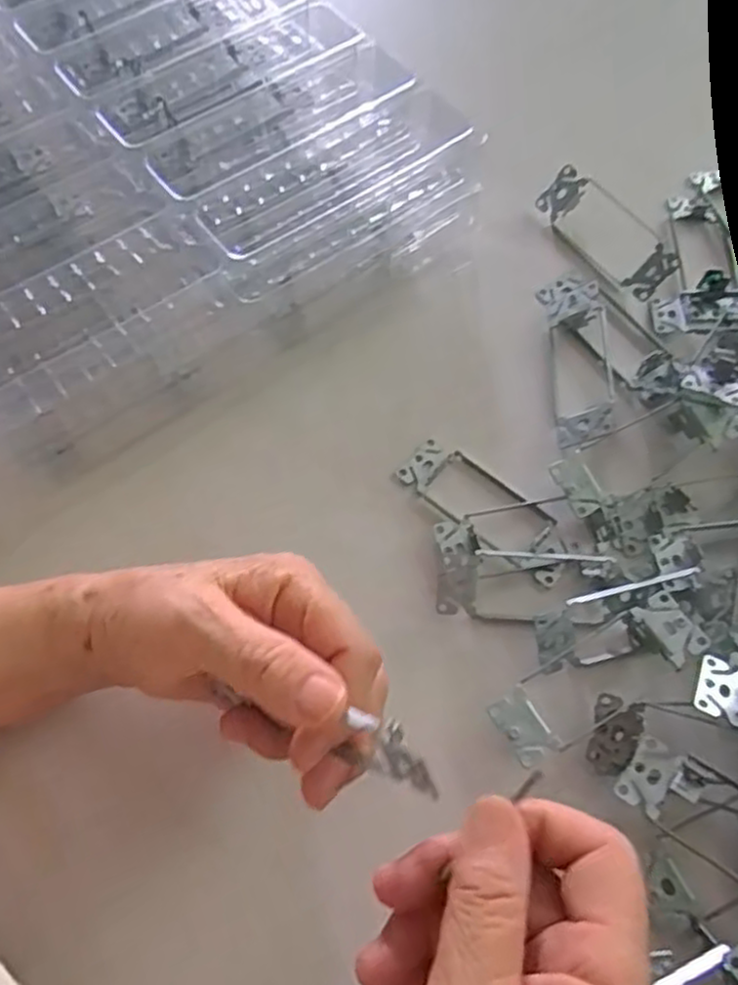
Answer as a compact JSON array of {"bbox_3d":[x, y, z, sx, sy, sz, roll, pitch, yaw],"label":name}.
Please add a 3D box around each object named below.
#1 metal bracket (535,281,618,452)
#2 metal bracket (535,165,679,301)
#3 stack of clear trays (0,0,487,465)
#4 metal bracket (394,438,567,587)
[{"bbox_3d":[0.127,-0.084,0.434,0.035,0.025,0.124,-2,65,1],"label":"metal bracket"},{"bbox_3d":[0.151,-0.168,0.472,0.038,0.024,0.102,-37,69,-14],"label":"metal bracket"},{"bbox_3d":[-0.189,-0.243,0.460,0.346,0.078,0.419,-34,69,-13],"label":"stack of clear trays"},{"bbox_3d":[0.066,0.009,0.399,0.104,0.011,0.039,37,72,17],"label":"metal bracket"}]

